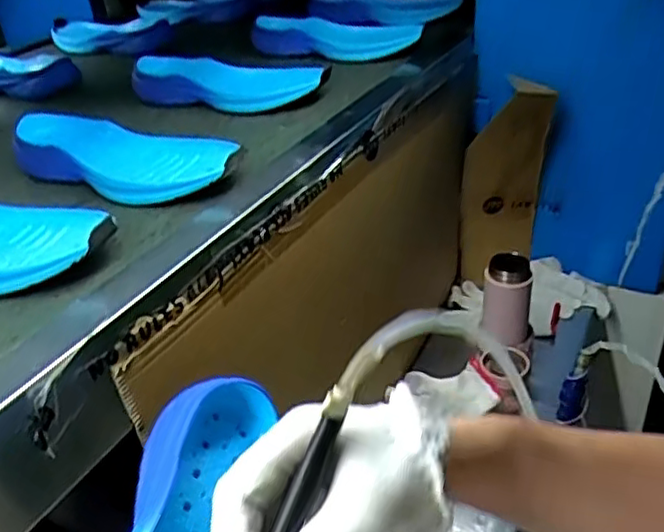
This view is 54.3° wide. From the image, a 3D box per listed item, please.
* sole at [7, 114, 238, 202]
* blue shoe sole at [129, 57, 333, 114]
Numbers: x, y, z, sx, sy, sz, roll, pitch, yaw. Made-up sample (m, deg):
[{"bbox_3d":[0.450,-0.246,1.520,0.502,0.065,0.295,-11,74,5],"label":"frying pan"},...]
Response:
[{"bbox_3d":[-0.203,-0.109,0.637,0.247,0.054,0.105,13,38,27],"label":"sole"},{"bbox_3d":[-0.130,-0.224,0.800,0.257,0.059,0.080,8,34,22],"label":"blue shoe sole"}]

